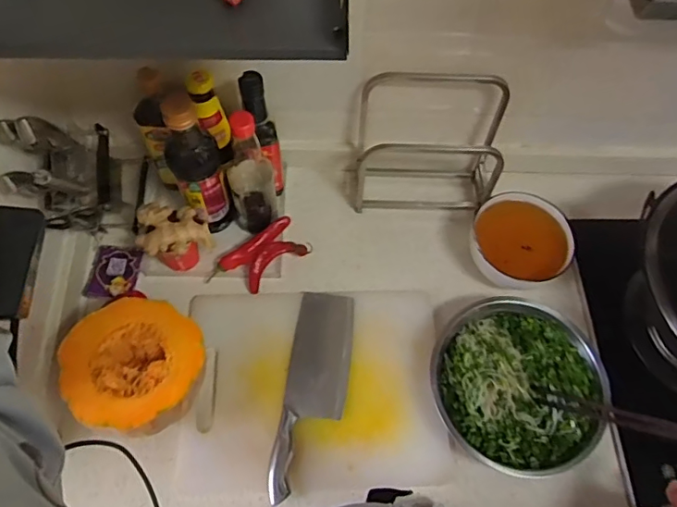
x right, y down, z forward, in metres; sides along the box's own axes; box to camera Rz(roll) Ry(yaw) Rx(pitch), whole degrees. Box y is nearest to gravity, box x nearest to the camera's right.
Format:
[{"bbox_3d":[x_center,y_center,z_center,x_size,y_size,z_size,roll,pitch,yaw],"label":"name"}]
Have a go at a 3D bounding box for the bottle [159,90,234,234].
[{"bbox_3d":[-0.206,-0.124,0.771,0.071,0.271,0.086,-19,67,-11],"label":"bottle"}]

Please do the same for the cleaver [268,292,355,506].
[{"bbox_3d":[-0.033,0.194,0.752,0.089,0.017,0.289,8,59,1],"label":"cleaver"}]

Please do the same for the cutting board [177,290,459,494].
[{"bbox_3d":[-0.030,0.191,0.770,0.367,0.022,0.276,0,67,-2],"label":"cutting board"}]

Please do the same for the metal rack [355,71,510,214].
[{"bbox_3d":[0.144,-0.170,0.865,0.222,0.234,0.132,-1,64,-2],"label":"metal rack"}]

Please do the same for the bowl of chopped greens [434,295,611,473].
[{"bbox_3d":[0.255,0.190,0.764,0.236,0.073,0.235,1,64,-2],"label":"bowl of chopped greens"}]

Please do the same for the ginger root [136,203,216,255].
[{"bbox_3d":[-0.243,-0.036,0.772,0.099,0.041,0.086,-19,67,-11],"label":"ginger root"}]

